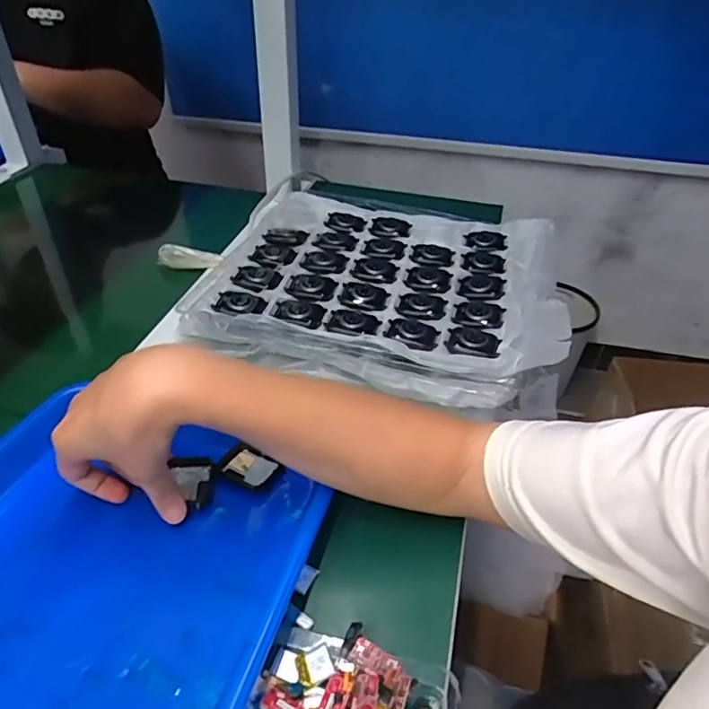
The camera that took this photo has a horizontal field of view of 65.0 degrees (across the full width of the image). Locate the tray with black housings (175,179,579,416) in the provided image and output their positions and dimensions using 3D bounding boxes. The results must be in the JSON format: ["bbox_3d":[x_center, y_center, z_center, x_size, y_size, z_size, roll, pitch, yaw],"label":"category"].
[{"bbox_3d":[0.030,-0.076,0.552,0.346,0.055,0.254,15,46,16],"label":"tray with black housings"}]

